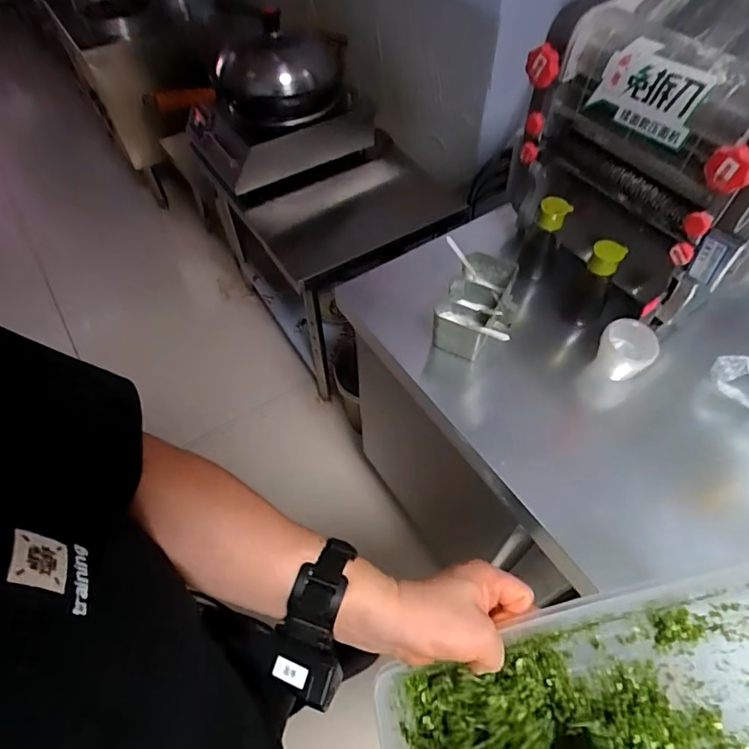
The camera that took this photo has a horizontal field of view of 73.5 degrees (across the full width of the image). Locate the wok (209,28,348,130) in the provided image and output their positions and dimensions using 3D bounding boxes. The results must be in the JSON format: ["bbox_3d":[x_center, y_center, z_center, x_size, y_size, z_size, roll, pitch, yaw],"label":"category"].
[{"bbox_3d":[-0.204,-0.634,1.047,0.277,0.164,0.219,-3,57,1],"label":"wok"}]

